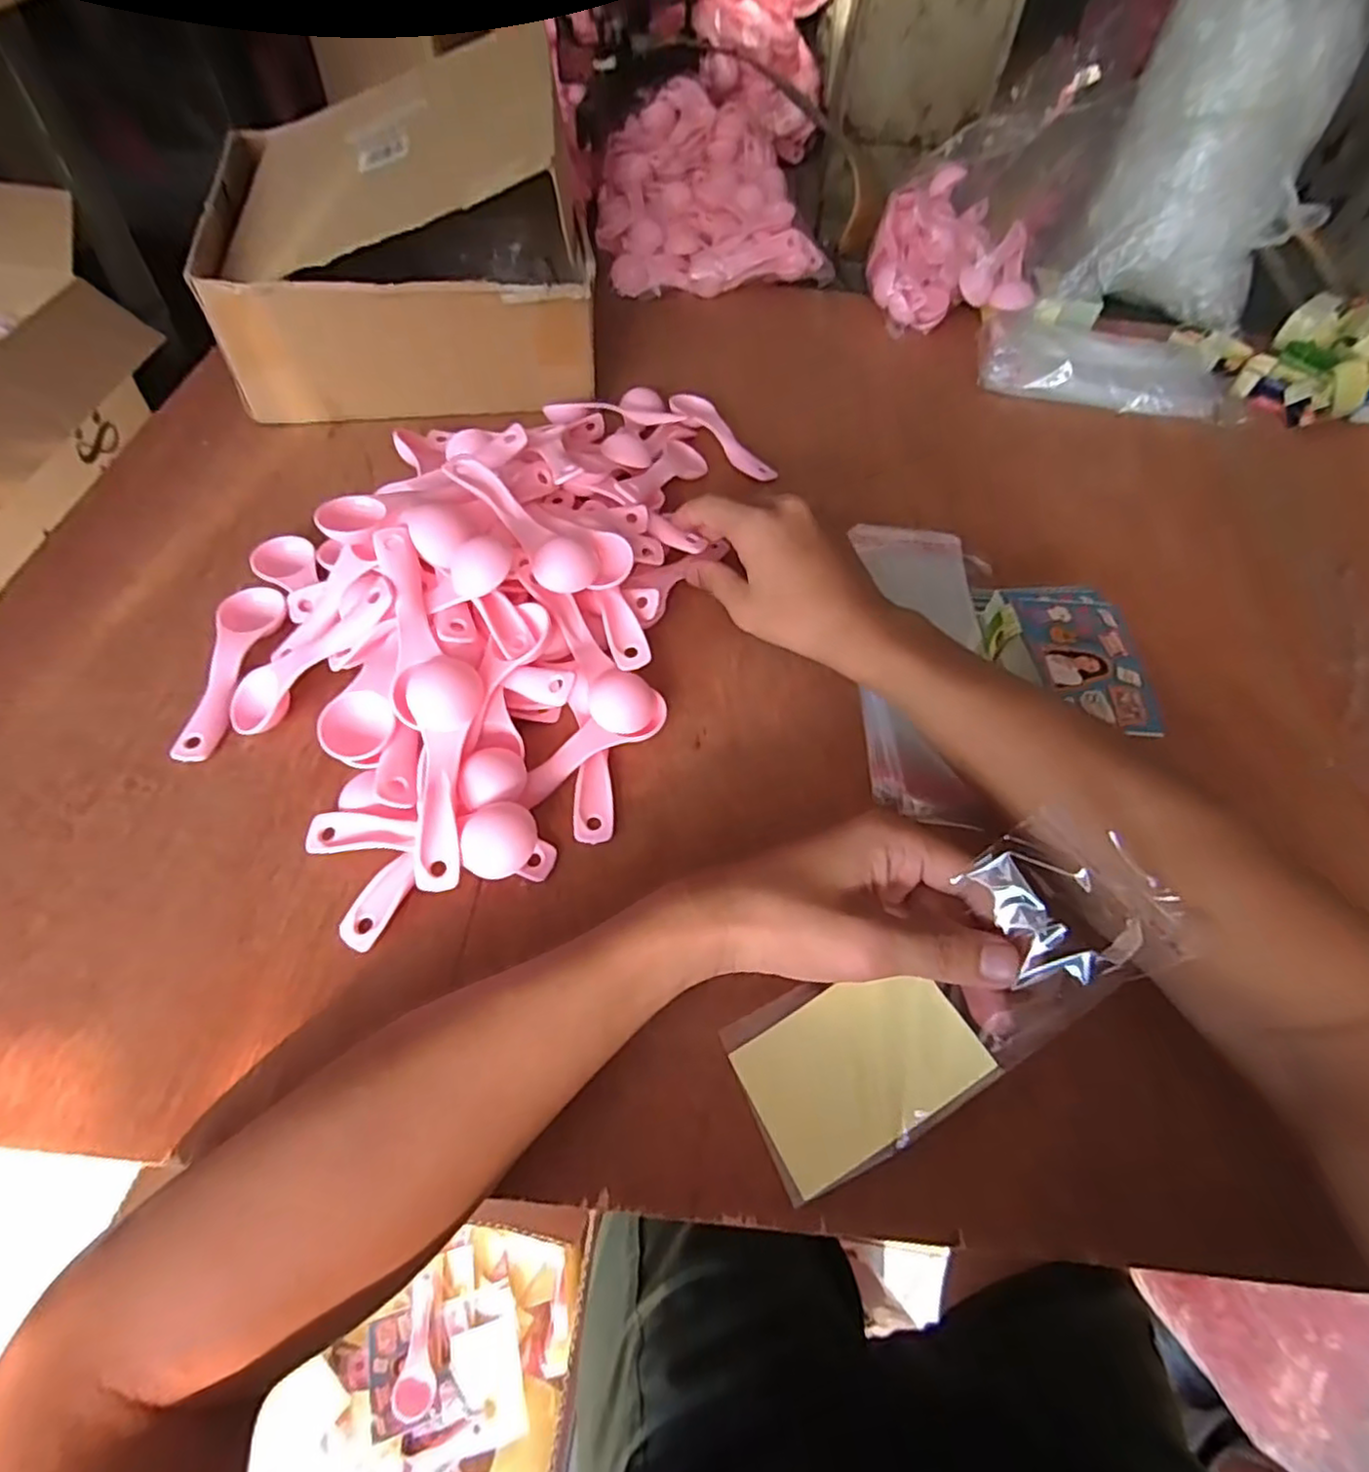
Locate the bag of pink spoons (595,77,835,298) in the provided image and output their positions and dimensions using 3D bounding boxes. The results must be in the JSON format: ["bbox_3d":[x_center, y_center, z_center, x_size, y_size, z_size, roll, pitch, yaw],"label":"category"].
[{"bbox_3d":[0.017,-0.564,0.707,0.210,0.064,0.301,-4,56,-7],"label":"bag of pink spoons"}]

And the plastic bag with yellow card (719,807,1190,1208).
[{"bbox_3d":[0.096,0.103,0.267,0.171,0.018,0.064,-42,63,14],"label":"plastic bag with yellow card"}]

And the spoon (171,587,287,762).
[{"bbox_3d":[-0.246,-0.035,0.378,0.033,0.019,0.108,1,57,-4],"label":"spoon"}]

